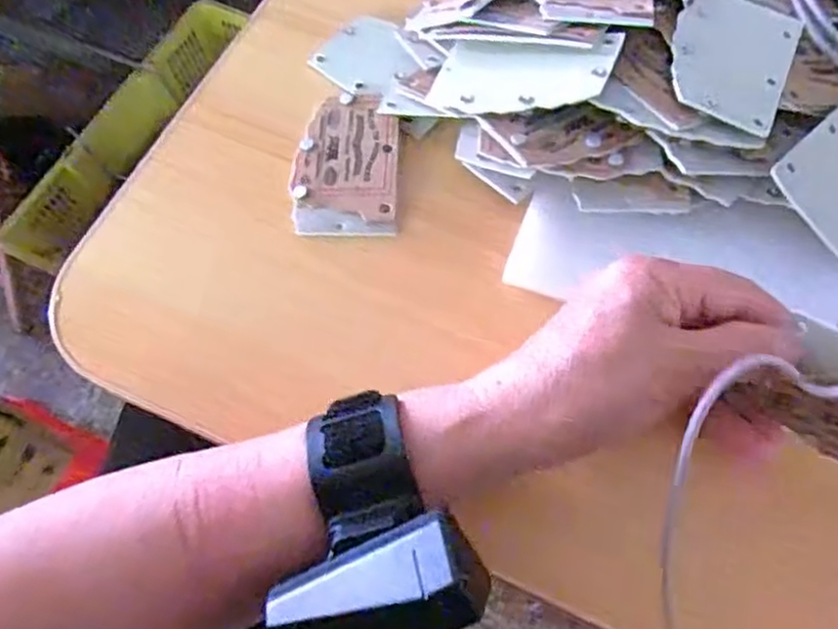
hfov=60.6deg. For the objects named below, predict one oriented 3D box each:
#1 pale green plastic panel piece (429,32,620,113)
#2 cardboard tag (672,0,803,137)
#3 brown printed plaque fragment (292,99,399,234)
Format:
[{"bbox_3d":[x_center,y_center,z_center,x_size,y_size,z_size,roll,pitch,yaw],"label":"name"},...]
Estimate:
[{"bbox_3d":[0.048,-0.115,0.343,0.087,0.008,0.047,5,65,25],"label":"pale green plastic panel piece"},{"bbox_3d":[0.148,-0.123,0.340,0.055,0.004,0.087,25,61,7],"label":"cardboard tag"},{"bbox_3d":[-0.037,-0.079,0.373,0.053,0.004,0.080,0,69,4],"label":"brown printed plaque fragment"}]

